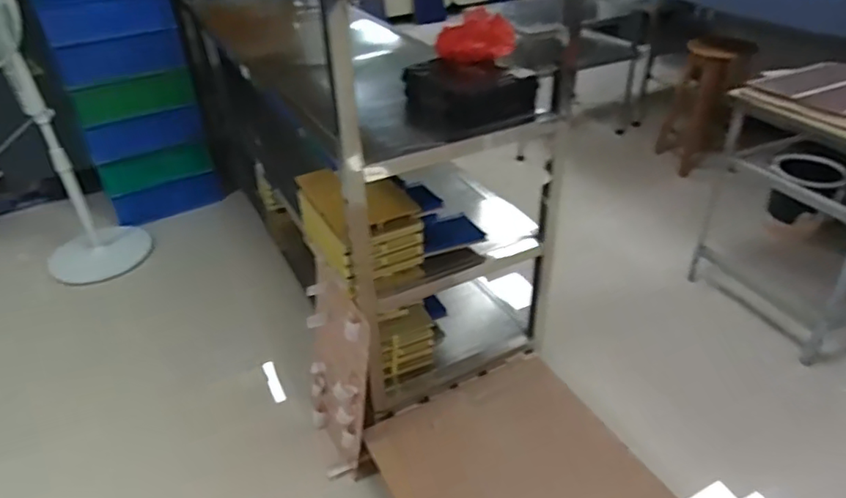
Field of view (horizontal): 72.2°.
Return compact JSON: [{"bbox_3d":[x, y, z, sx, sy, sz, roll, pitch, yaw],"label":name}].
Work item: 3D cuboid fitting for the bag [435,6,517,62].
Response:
[{"bbox_3d":[0.127,-0.514,1.401,0.188,0.087,0.097,3,36,7],"label":"bag"}]

